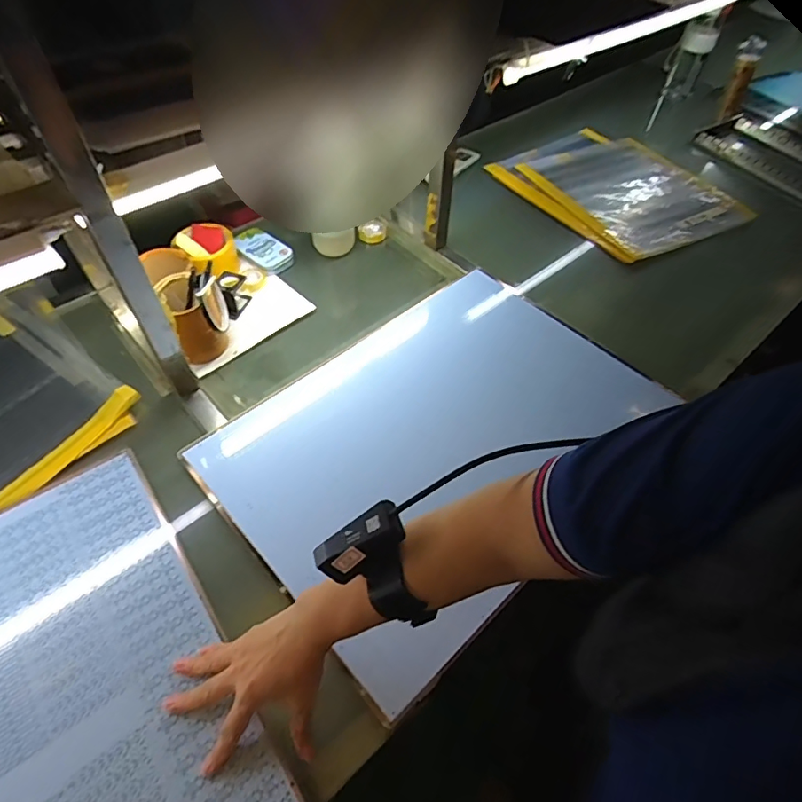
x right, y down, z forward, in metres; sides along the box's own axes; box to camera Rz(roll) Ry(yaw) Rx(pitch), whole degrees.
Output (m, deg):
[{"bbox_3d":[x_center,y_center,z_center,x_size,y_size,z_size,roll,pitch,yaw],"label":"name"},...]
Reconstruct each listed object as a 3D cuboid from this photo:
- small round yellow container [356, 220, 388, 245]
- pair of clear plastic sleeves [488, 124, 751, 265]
[{"bbox_3d":[-0.056,-0.321,0.957,0.053,0.018,0.051,1,52,-1],"label":"small round yellow container"},{"bbox_3d":[0.466,-0.453,1.075,0.387,0.030,0.433,-23,56,-18],"label":"pair of clear plastic sleeves"}]

